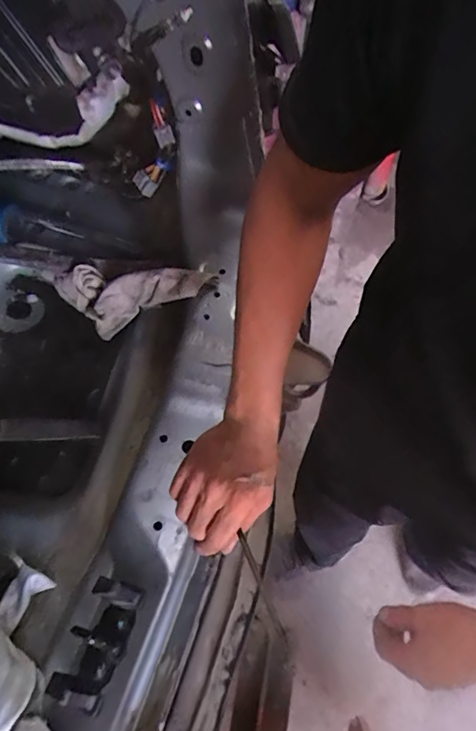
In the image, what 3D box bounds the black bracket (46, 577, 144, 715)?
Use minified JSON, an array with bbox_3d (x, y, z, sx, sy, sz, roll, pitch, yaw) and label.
[{"bbox_3d":[-0.121,0.240,0.414,0.047,0.047,0.099,18,52,6],"label":"black bracket"}]

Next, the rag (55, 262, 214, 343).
[{"bbox_3d":[-0.150,-0.093,0.645,0.246,0.061,0.091,-2,61,23],"label":"rag"}]

